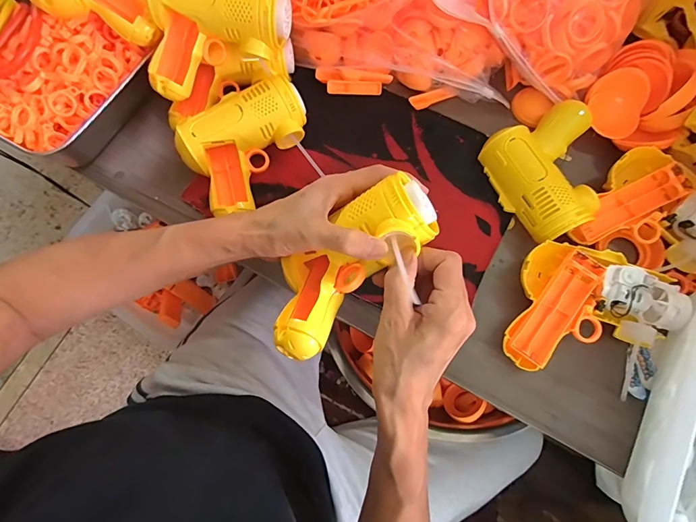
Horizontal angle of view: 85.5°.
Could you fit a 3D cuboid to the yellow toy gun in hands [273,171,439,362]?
[{"bbox_3d":[-0.001,-0.003,0.290,0.070,0.052,0.155,44,91,11],"label":"yellow toy gun in hands"}]

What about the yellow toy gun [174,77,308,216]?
[{"bbox_3d":[-0.107,-0.128,0.392,0.140,0.050,0.095,-43,78,-9],"label":"yellow toy gun"}]

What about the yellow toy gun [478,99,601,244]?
[{"bbox_3d":[0.216,-0.096,0.387,0.120,0.037,0.123,-27,76,-6],"label":"yellow toy gun"}]

